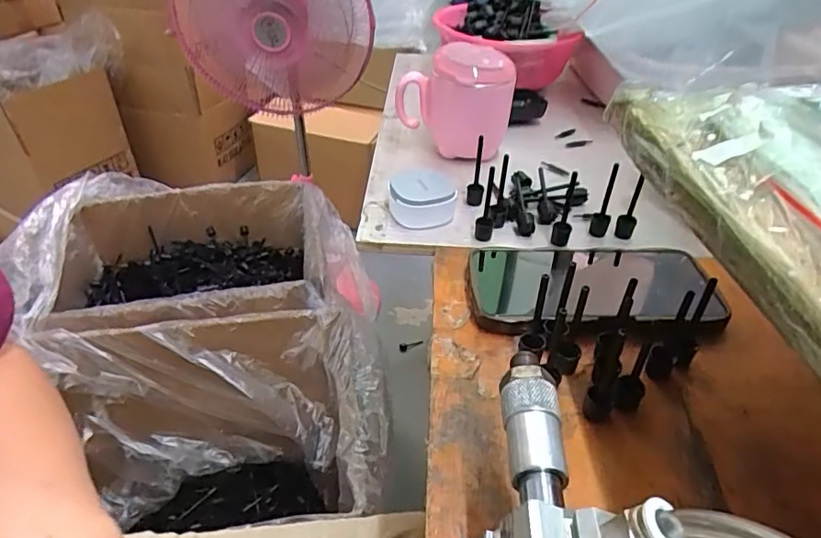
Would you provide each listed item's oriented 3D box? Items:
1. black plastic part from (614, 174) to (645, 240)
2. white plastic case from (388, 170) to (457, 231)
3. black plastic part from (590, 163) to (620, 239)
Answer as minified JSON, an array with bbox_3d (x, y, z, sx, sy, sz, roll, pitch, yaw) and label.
[{"bbox_3d":[0.178,-0.050,0.432,0.015,0.064,0.017,16,41,17],"label":"black plastic part"},{"bbox_3d":[0.011,-0.063,0.464,0.055,0.034,0.057,4,38,3],"label":"white plastic case"},{"bbox_3d":[0.157,-0.053,0.432,0.014,0.066,0.013,16,41,17],"label":"black plastic part"}]

